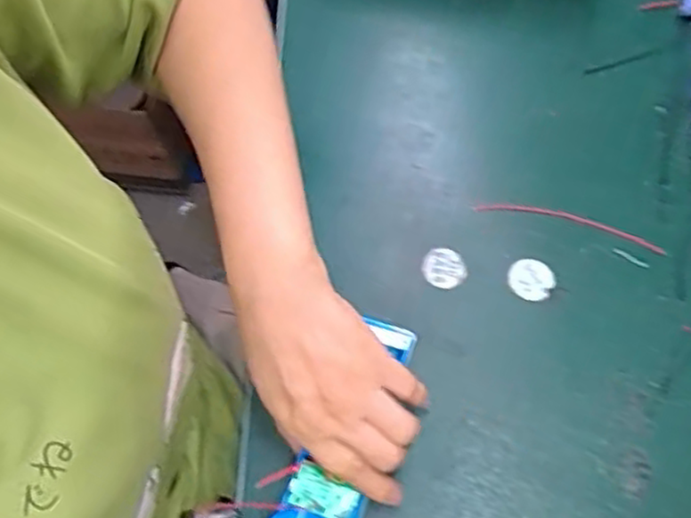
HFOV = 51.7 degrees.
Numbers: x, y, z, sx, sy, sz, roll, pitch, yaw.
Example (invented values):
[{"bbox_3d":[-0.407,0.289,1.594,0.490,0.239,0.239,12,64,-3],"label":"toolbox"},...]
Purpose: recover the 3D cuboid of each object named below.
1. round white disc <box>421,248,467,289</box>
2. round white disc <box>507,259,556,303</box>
[{"bbox_3d":[0.066,0.006,0.475,0.027,0.004,0.028,-1,69,2],"label":"round white disc"},{"bbox_3d":[0.123,0.013,0.471,0.030,0.004,0.027,22,72,10],"label":"round white disc"}]

